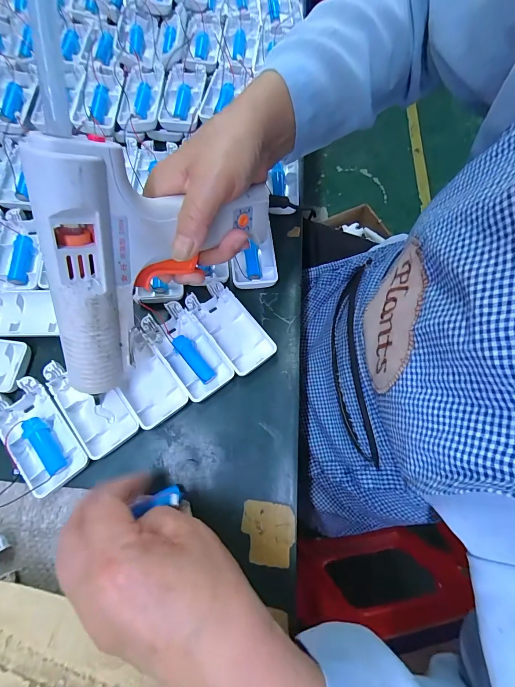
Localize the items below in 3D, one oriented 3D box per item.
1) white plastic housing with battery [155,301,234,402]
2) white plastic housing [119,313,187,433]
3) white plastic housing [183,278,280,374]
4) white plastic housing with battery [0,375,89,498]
[{"bbox_3d":[-0.062,0.006,0.287,0.043,0.014,0.090,-34,75,-12],"label":"white plastic housing with battery"},{"bbox_3d":[-0.097,0.026,0.279,0.046,0.014,0.090,-25,73,-10],"label":"white plastic housing"},{"bbox_3d":[-0.026,-0.016,0.297,0.046,0.012,0.091,-37,76,-13],"label":"white plastic housing"},{"bbox_3d":[-0.178,0.074,0.257,0.045,0.013,0.091,-38,76,-13],"label":"white plastic housing with battery"}]

